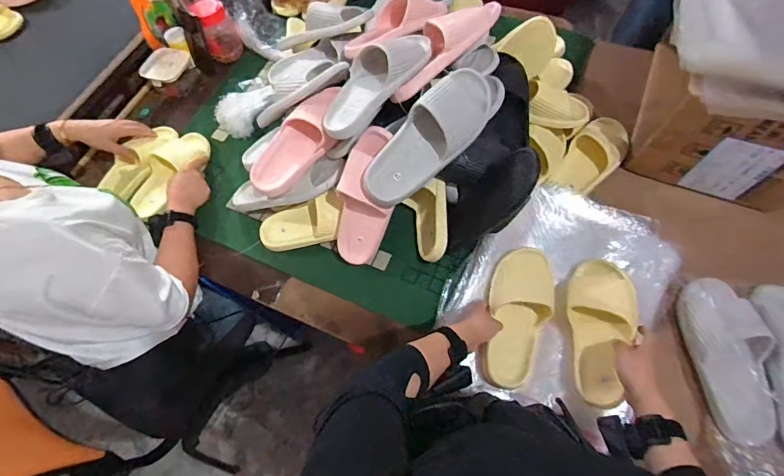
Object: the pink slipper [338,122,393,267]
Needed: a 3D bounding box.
[{"bbox_3d":[-0.052,-0.069,0.764,0.106,0.263,0.066,8,23,6],"label":"pink slipper"}]

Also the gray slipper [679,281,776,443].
[{"bbox_3d":[0.586,0.199,0.696,0.109,0.063,0.272,-4,67,1],"label":"gray slipper"}]

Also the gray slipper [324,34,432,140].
[{"bbox_3d":[-0.035,-0.296,0.739,0.256,0.064,0.110,-46,71,4],"label":"gray slipper"}]

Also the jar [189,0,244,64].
[{"bbox_3d":[-0.455,-0.546,1.076,0.085,0.135,0.081,-1,67,3],"label":"jar"}]

